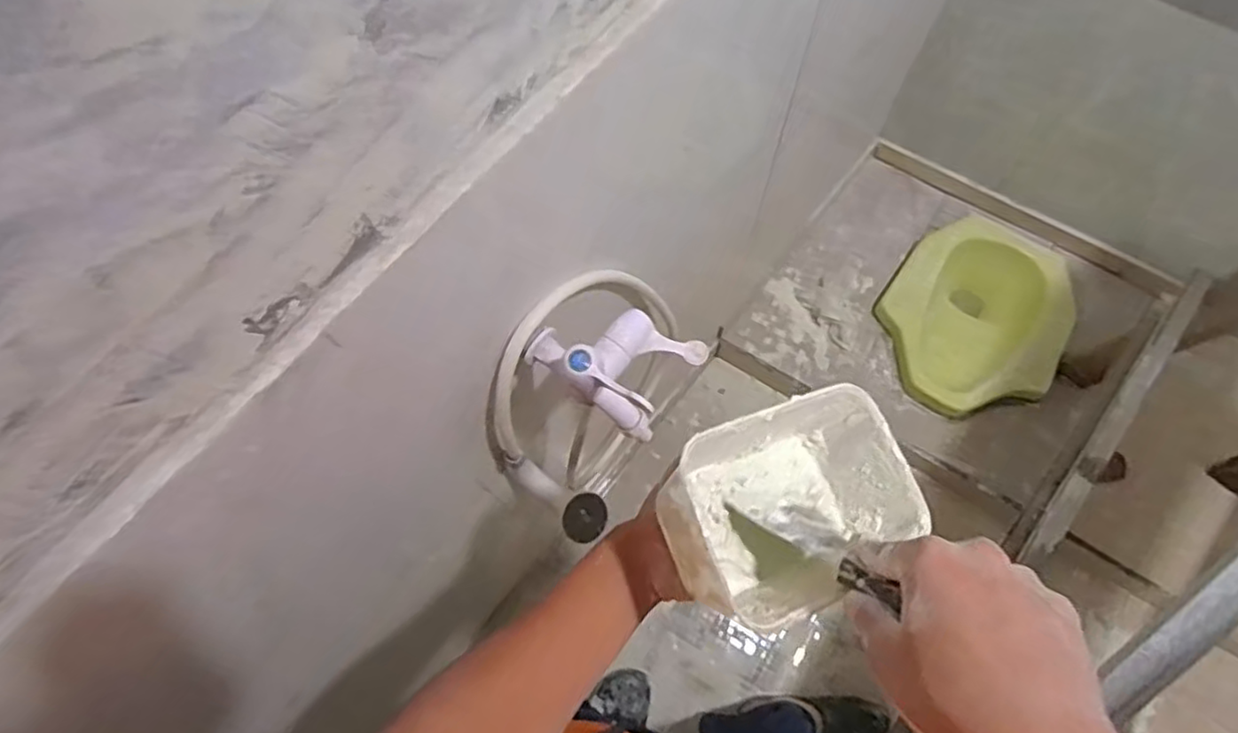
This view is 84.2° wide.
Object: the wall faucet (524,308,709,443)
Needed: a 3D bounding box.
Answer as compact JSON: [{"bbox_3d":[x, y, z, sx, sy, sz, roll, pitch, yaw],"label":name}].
[{"bbox_3d":[-0.002,-0.018,0.588,0.126,0.088,0.111,34,72,12],"label":"wall faucet"}]

